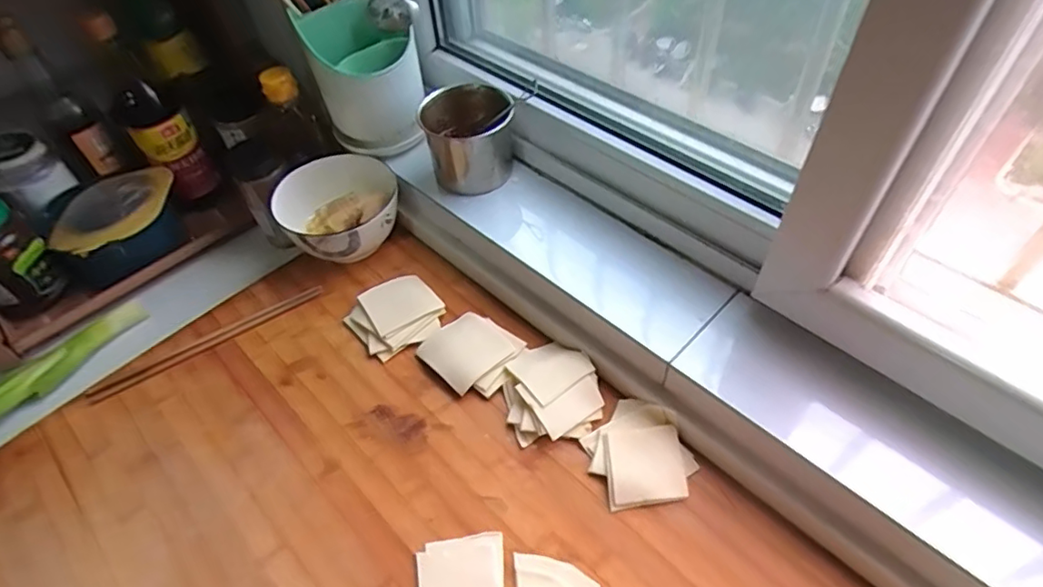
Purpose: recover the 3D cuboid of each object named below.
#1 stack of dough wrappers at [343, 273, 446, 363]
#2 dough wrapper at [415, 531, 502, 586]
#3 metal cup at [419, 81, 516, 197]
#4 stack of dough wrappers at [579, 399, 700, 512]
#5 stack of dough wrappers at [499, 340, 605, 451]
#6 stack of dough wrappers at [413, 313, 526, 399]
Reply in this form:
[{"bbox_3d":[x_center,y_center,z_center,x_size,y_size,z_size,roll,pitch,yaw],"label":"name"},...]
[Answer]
[{"bbox_3d":[-0.124,0.020,0.573,0.082,0.020,0.075,-31,56,-21],"label":"stack of dough wrappers"},{"bbox_3d":[-0.045,0.210,0.421,0.062,0.004,0.064,-7,50,-2],"label":"dough wrapper"},{"bbox_3d":[-0.056,-0.164,0.618,0.088,0.091,0.088,-2,50,2],"label":"metal cup"},{"bbox_3d":[0.096,0.129,0.474,0.080,0.016,0.084,-21,52,-13],"label":"stack of dough wrappers"},{"bbox_3d":[0.026,0.082,0.512,0.080,0.020,0.090,-11,51,-5],"label":"stack of dough wrappers"},{"bbox_3d":[-0.047,0.054,0.542,0.083,0.020,0.069,29,58,25],"label":"stack of dough wrappers"}]

